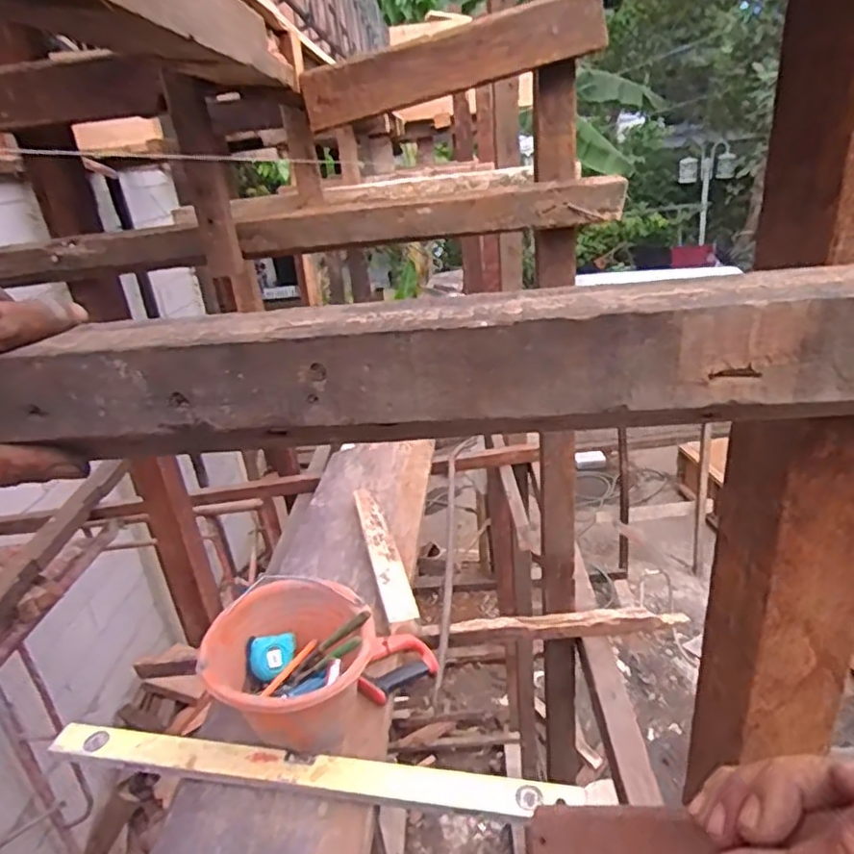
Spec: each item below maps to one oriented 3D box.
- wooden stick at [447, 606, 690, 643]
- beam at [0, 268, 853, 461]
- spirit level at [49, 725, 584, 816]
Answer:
[{"bbox_3d":[0.251,0.381,1.218,0.409,0.046,0.043,-5,24,4],"label":"wooden stick"},{"bbox_3d":[0.059,-0.025,0.251,0.481,0.064,0.035,-3,24,5],"label":"beam"},{"bbox_3d":[-0.189,0.490,0.915,0.786,0.023,0.046,-1,24,13],"label":"spirit level"}]

